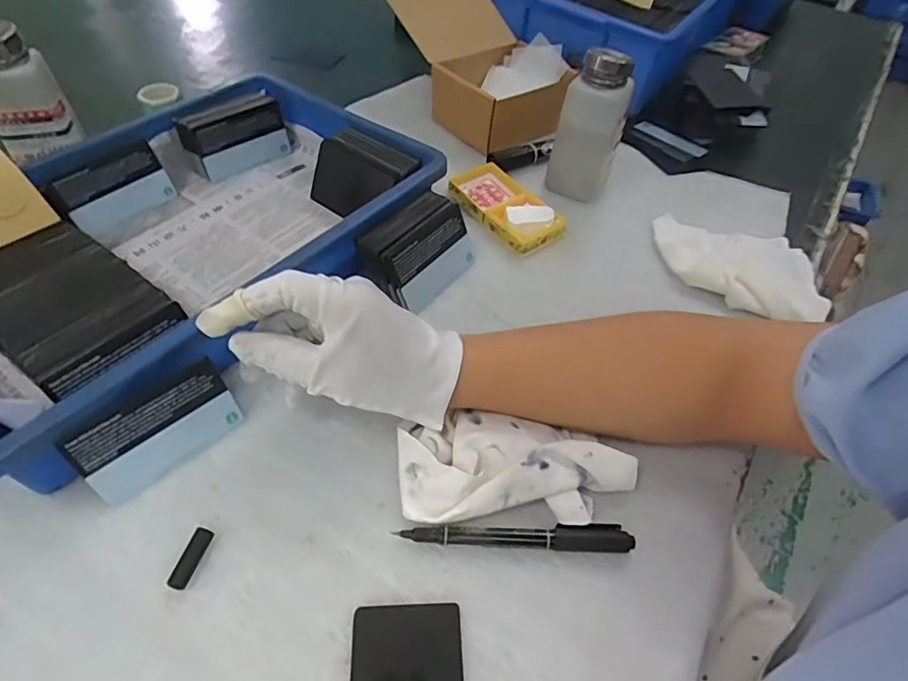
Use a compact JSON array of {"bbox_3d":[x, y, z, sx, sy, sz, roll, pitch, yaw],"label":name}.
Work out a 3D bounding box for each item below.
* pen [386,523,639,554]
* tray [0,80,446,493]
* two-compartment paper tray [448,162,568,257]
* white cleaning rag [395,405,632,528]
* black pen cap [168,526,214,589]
[{"bbox_3d":[0.035,0.110,0.302,0.131,0.011,0.015,4,50,-1],"label":"pen"},{"bbox_3d":[-0.209,-0.078,0.410,0.250,0.082,0.367,33,55,22],"label":"tray"},{"bbox_3d":[0.047,-0.126,0.494,0.057,0.022,0.116,-30,58,-26],"label":"two-compartment paper tray"},{"bbox_3d":[0.037,0.077,0.318,0.138,0.031,0.060,2,50,-3],"label":"white cleaning rag"},{"bbox_3d":[-0.141,0.116,0.283,0.011,0.009,0.030,15,50,9],"label":"black pen cap"}]

